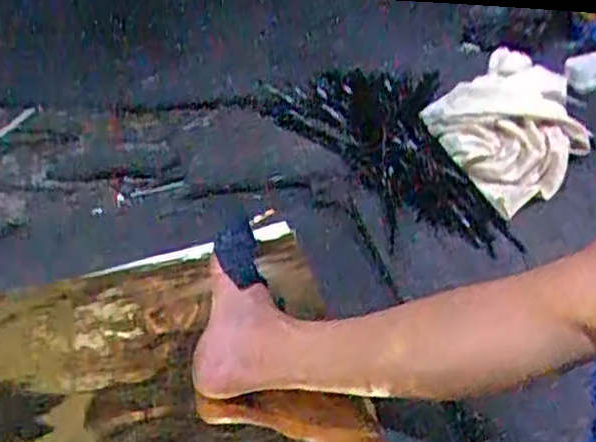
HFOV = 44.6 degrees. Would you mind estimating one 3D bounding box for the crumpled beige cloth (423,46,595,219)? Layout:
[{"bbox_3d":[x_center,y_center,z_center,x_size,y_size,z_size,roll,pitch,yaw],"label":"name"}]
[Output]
[{"bbox_3d":[0.333,-0.141,1.120,0.256,0.057,0.231,-32,68,-15],"label":"crumpled beige cloth"}]

